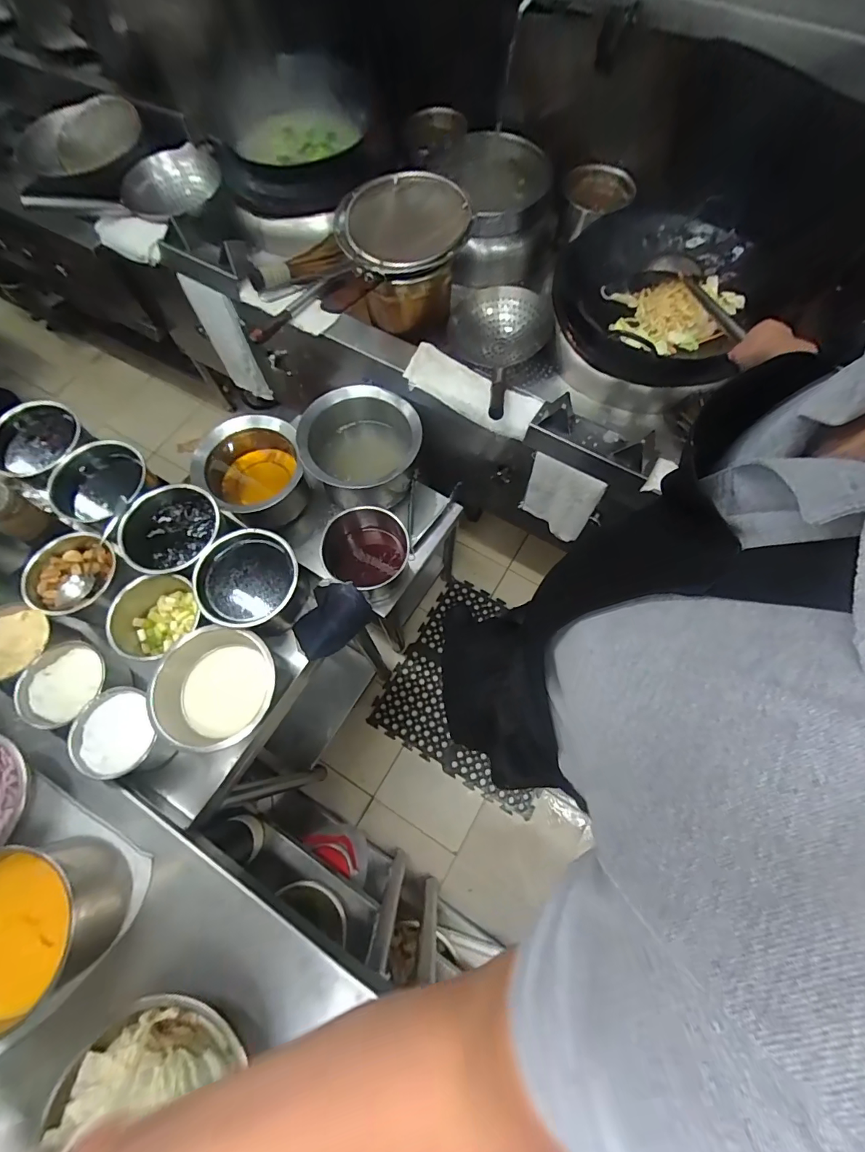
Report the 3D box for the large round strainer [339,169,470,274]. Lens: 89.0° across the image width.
[{"bbox_3d":[-0.060,-0.719,0.899,0.265,0.061,0.269,0,69,0],"label":"large round strainer"}]

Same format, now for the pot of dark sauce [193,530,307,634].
[{"bbox_3d":[-0.290,0.015,0.718,0.148,0.102,0.150,0,69,0],"label":"pot of dark sauce"}]

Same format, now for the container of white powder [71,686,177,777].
[{"bbox_3d":[-0.434,0.227,0.640,0.109,0.087,0.115,0,69,0],"label":"container of white powder"}]

